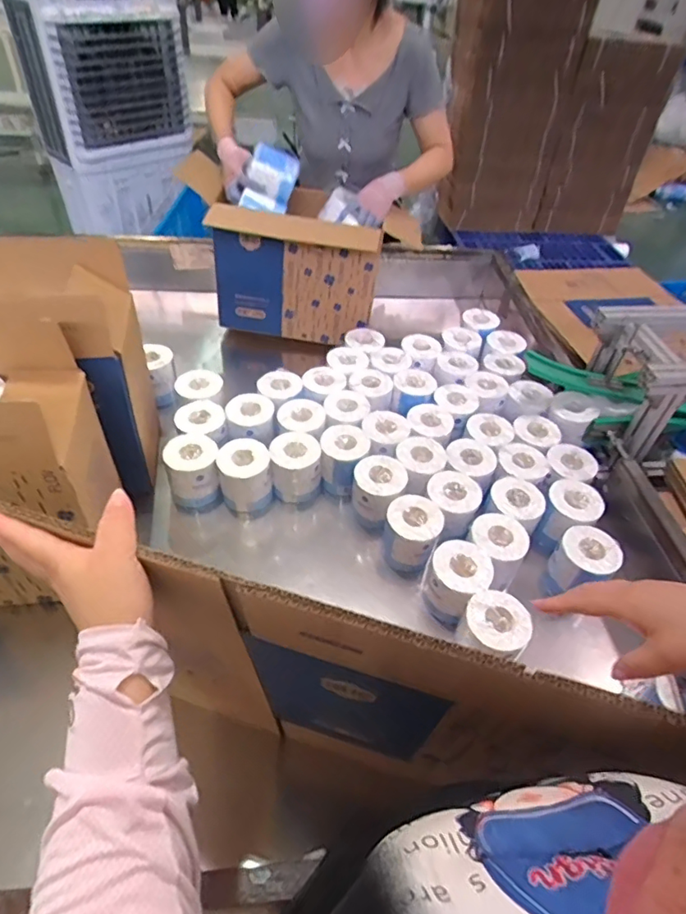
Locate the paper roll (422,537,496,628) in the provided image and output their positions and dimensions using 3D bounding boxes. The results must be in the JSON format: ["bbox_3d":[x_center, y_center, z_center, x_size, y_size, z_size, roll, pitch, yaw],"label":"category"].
[{"bbox_3d":[0.193,0.215,0.913,0.102,0.103,0.107,31,50,22],"label":"paper roll"}]

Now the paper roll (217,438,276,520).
[{"bbox_3d":[-0.187,0.044,1.031,0.092,0.118,0.096,3,45,-3],"label":"paper roll"}]

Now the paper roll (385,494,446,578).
[{"bbox_3d":[0.123,0.142,0.974,0.102,0.108,0.099,15,46,9],"label":"paper roll"}]

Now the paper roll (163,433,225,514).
[{"bbox_3d":[-0.289,0.030,1.037,0.096,0.116,0.102,-11,48,-17],"label":"paper roll"}]

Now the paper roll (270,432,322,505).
[{"bbox_3d":[-0.094,0.022,1.066,0.100,0.108,0.094,-4,46,-11],"label":"paper roll"}]

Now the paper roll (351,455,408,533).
[{"bbox_3d":[0.064,0.074,1.030,0.103,0.104,0.119,22,47,15],"label":"paper roll"}]

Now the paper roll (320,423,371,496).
[{"bbox_3d":[0.001,0.003,1.085,0.097,0.096,0.105,20,47,13],"label":"paper roll"}]

